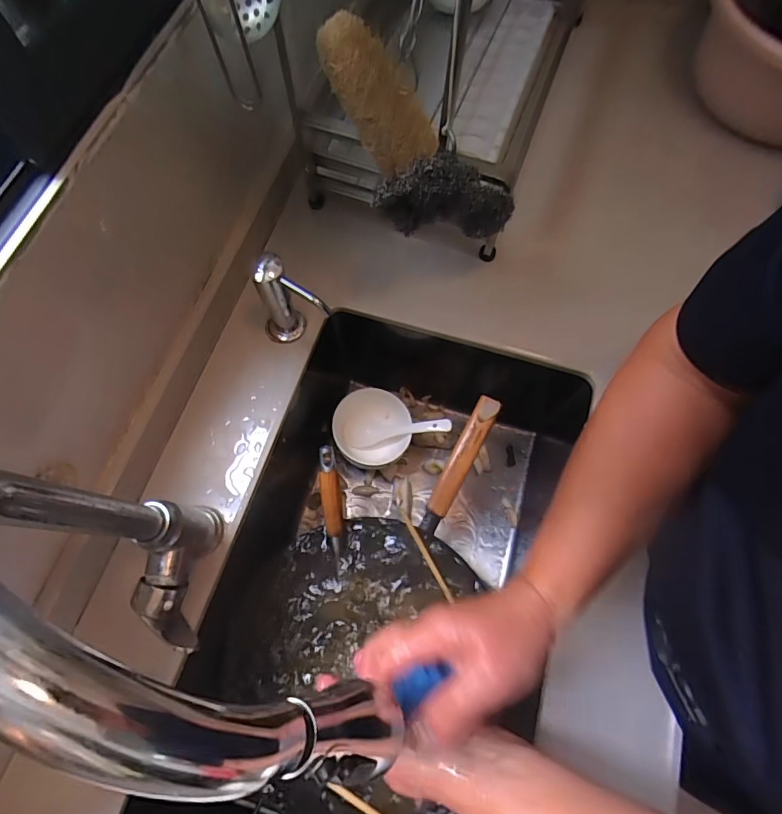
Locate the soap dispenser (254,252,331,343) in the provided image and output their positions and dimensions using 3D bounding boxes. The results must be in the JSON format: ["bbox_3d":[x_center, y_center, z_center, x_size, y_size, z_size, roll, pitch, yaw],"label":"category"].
[{"bbox_3d":[-0.112,-0.102,0.512,0.047,0.124,0.086,-42,75,-13],"label":"soap dispenser"}]

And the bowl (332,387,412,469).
[{"bbox_3d":[-0.028,0.033,0.690,0.111,0.071,0.102,0,70,0],"label":"bowl"}]

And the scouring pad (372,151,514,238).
[{"bbox_3d":[0.055,-0.214,0.459,0.166,0.074,0.049,-6,67,-33],"label":"scouring pad"}]

